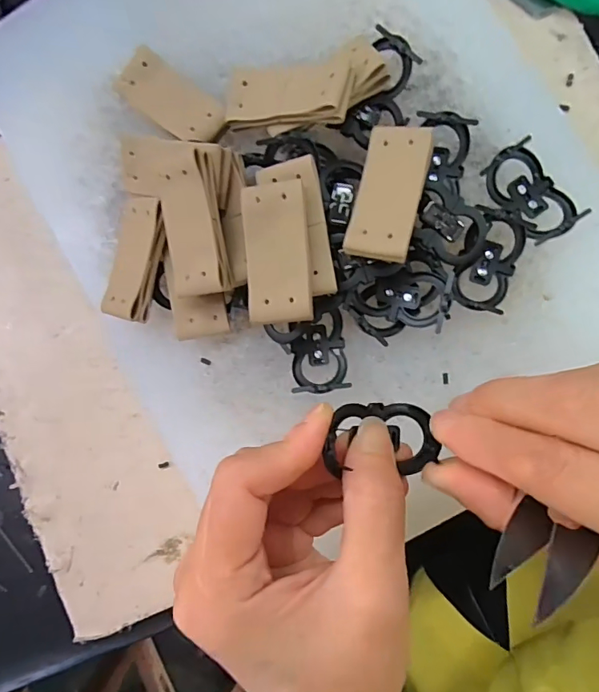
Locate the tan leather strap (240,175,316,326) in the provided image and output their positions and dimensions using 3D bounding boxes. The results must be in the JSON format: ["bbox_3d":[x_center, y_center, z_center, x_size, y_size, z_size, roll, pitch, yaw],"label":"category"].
[{"bbox_3d":[-0.010,-0.041,0.200,0.028,0.004,0.060,-5,89,5],"label":"tan leather strap"}]

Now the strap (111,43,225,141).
[{"bbox_3d":[-0.068,-0.129,0.237,0.065,0.008,0.027,41,92,11],"label":"strap"}]

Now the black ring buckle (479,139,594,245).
[{"bbox_3d":[0.110,-0.073,0.218,0.026,0.010,0.047,-33,86,4],"label":"black ring buckle"}]

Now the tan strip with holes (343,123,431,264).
[{"bbox_3d":[0.040,-0.070,0.205,0.028,0.004,0.065,11,79,15],"label":"tan strip with holes"}]

